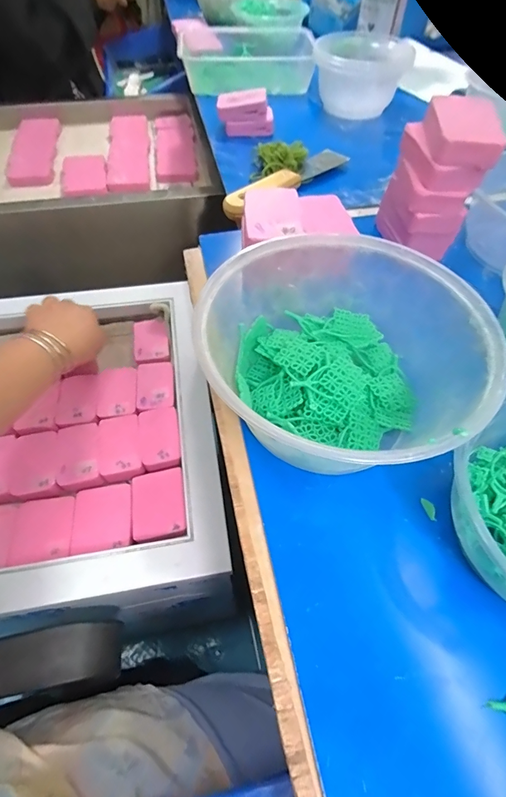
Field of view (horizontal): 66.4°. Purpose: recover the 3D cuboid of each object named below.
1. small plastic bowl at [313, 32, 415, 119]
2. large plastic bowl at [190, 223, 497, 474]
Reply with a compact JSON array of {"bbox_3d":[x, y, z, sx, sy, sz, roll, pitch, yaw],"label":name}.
[{"bbox_3d":[0.151,-0.467,0.555,0.130,0.073,0.106,7,57,3],"label":"small plastic bowl"},{"bbox_3d":[0.051,-0.028,0.251,0.159,0.078,0.155,2,57,0],"label":"large plastic bowl"}]

